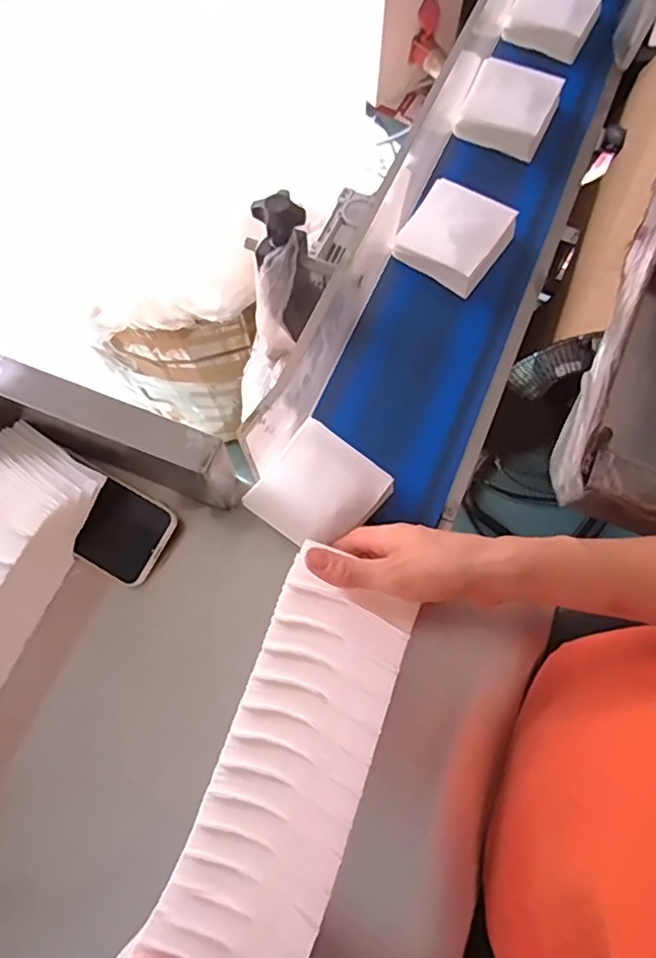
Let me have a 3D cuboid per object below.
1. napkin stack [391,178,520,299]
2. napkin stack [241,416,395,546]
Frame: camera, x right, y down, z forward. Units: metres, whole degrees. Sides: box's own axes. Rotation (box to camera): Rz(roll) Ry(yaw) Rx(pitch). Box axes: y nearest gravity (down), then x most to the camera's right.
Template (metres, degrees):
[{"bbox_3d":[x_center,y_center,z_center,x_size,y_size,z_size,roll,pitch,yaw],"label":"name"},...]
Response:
[{"bbox_3d":[0.131,-0.248,0.604,0.094,0.030,0.096,32,74,10],"label":"napkin stack"},{"bbox_3d":[-0.006,0.009,0.501,0.092,0.016,0.095,36,75,11],"label":"napkin stack"}]

